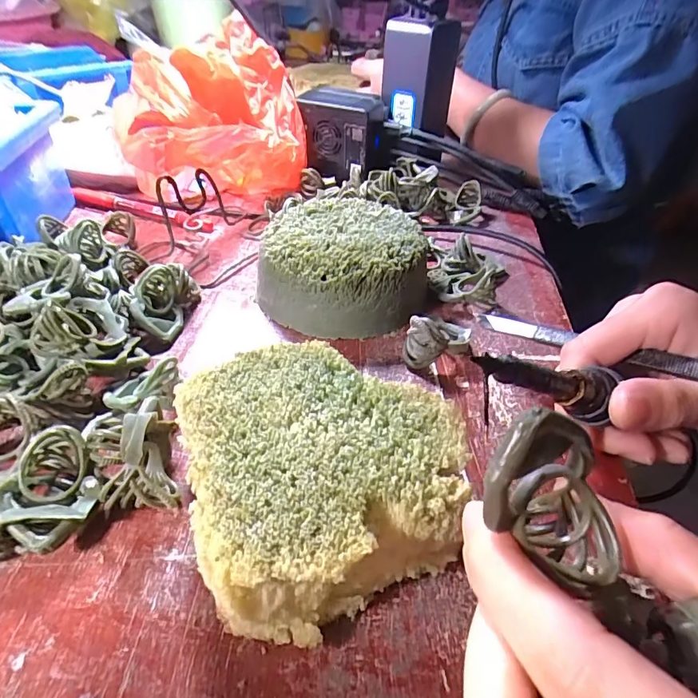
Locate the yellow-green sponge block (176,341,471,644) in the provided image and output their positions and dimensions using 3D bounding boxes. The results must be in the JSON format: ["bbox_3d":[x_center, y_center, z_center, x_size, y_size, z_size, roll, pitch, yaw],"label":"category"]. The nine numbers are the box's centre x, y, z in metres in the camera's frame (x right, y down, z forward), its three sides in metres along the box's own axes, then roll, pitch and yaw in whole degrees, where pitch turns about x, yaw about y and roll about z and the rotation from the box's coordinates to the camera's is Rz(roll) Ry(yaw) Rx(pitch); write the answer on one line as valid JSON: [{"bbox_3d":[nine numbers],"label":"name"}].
[{"bbox_3d":[-0.010,0.045,0.175,0.095,0.043,0.104,-14,44,-17],"label":"yellow-green sponge block"}]

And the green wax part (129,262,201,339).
[{"bbox_3d":[-0.113,-0.031,0.264,0.027,0.032,0.047,6,42,2],"label":"green wax part"}]

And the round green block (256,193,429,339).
[{"bbox_3d":[-0.004,-0.054,0.285,0.100,0.046,0.093,2,42,-2],"label":"round green block"}]

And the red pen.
[{"bbox_3d":[-0.173,-0.116,0.369,0.128,0.014,0.016,17,44,14],"label":"red pen"}]

